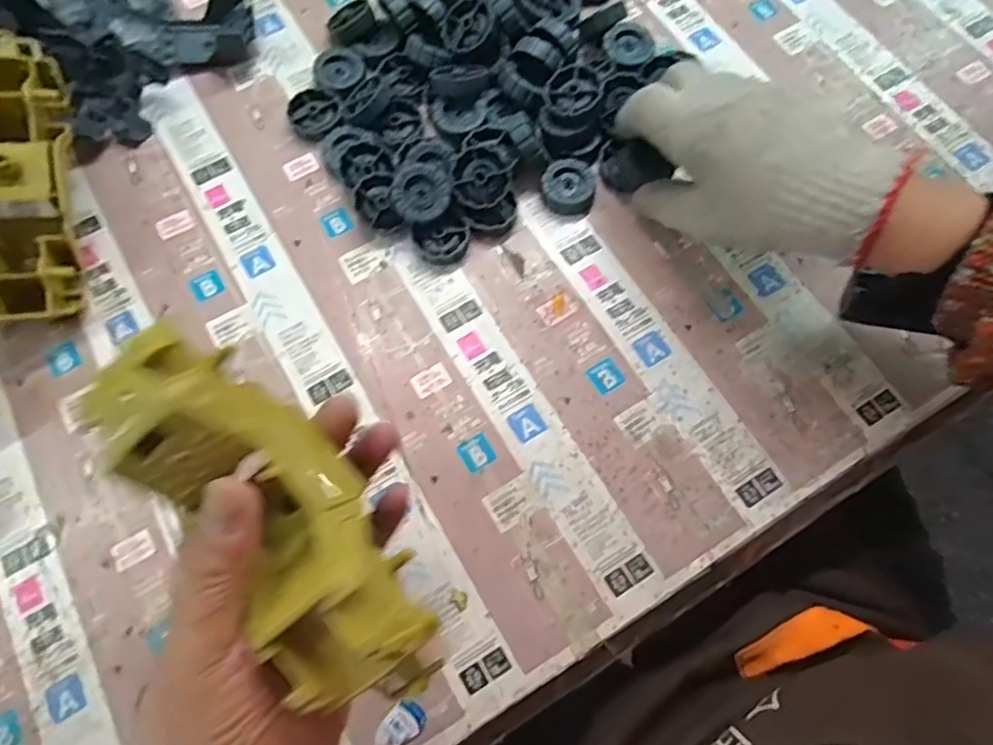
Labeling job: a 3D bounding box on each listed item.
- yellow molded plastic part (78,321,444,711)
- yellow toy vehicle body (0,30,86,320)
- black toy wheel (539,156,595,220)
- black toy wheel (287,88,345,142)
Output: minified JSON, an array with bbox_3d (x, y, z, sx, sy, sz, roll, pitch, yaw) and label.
[{"bbox_3d":[-0.083,0.058,0.242,0.060,0.053,0.165,-39,91,-10],"label":"yellow molded plastic part"},{"bbox_3d":[-0.292,-0.122,0.381,0.059,0.052,0.177,-7,86,0],"label":"yellow toy vehicle body"},{"bbox_3d":[0.050,-0.129,0.430,0.036,0.013,0.038,0,72,0],"label":"black toy wheel"},{"bbox_3d":[-0.130,-0.186,0.448,0.037,0.012,0.041,-29,74,-9],"label":"black toy wheel"}]

